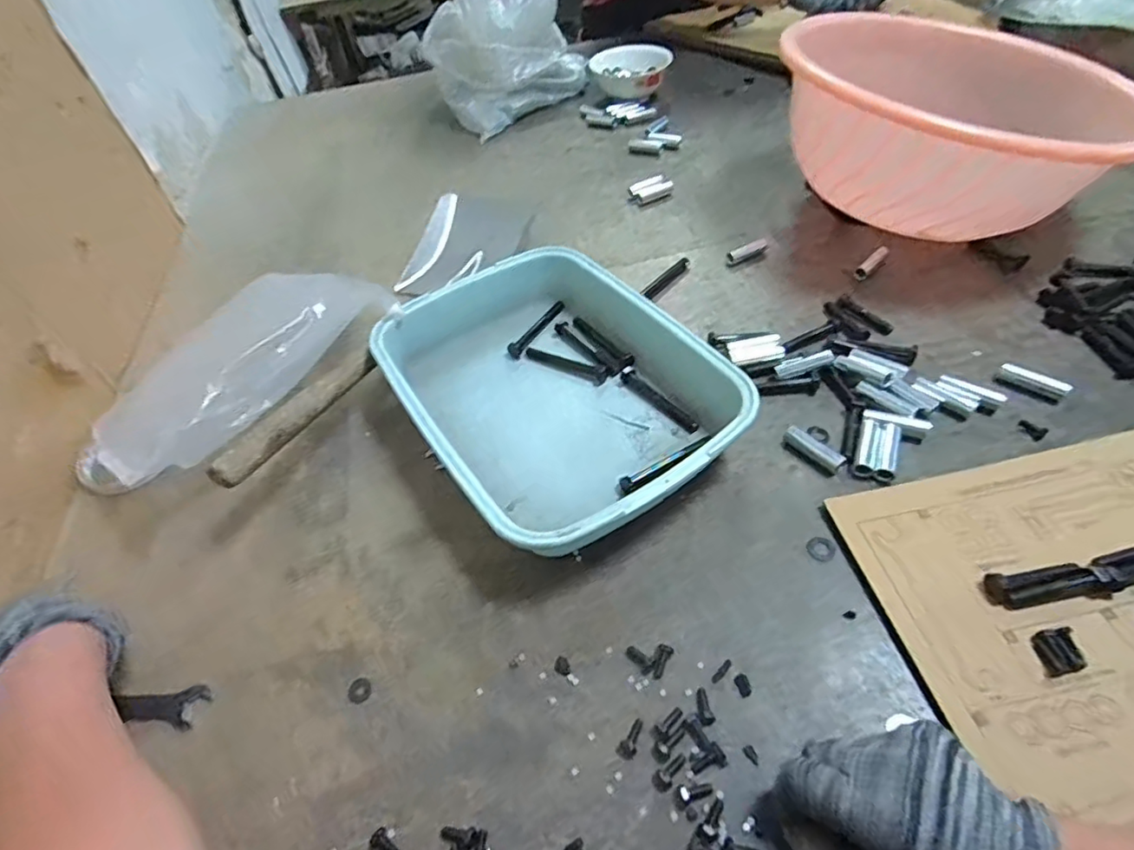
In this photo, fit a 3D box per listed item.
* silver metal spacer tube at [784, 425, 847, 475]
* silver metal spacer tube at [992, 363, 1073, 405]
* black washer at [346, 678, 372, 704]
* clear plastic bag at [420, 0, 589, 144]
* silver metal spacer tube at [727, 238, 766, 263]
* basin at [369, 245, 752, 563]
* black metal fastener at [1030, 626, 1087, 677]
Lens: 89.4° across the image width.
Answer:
[{"bbox_3d":[0.200,0.019,0.465,0.010,0.017,0.050,-35,55,-22],"label":"silver metal spacer tube"},{"bbox_3d":[0.398,-0.036,0.492,0.016,0.015,0.051,-38,56,-25],"label":"silver metal spacer tube"},{"bbox_3d":[-0.139,0.177,0.384,0.015,0.004,0.016,-3,49,3],"label":"black washer"},{"bbox_3d":[-0.086,-0.632,0.966,0.270,0.159,0.140,-36,55,-23],"label":"clear plastic bag"},{"bbox_3d":[0.211,-0.205,0.667,0.063,0.010,0.016,-30,53,-19],"label":"silver metal spacer tube"},{"bbox_3d":[-0.011,-0.031,0.510,0.240,0.064,0.311,-28,53,-18],"label":"basin"},{"bbox_3d":[0.299,0.137,0.347,0.023,0.004,0.025,-5,49,1],"label":"black metal fastener"}]

